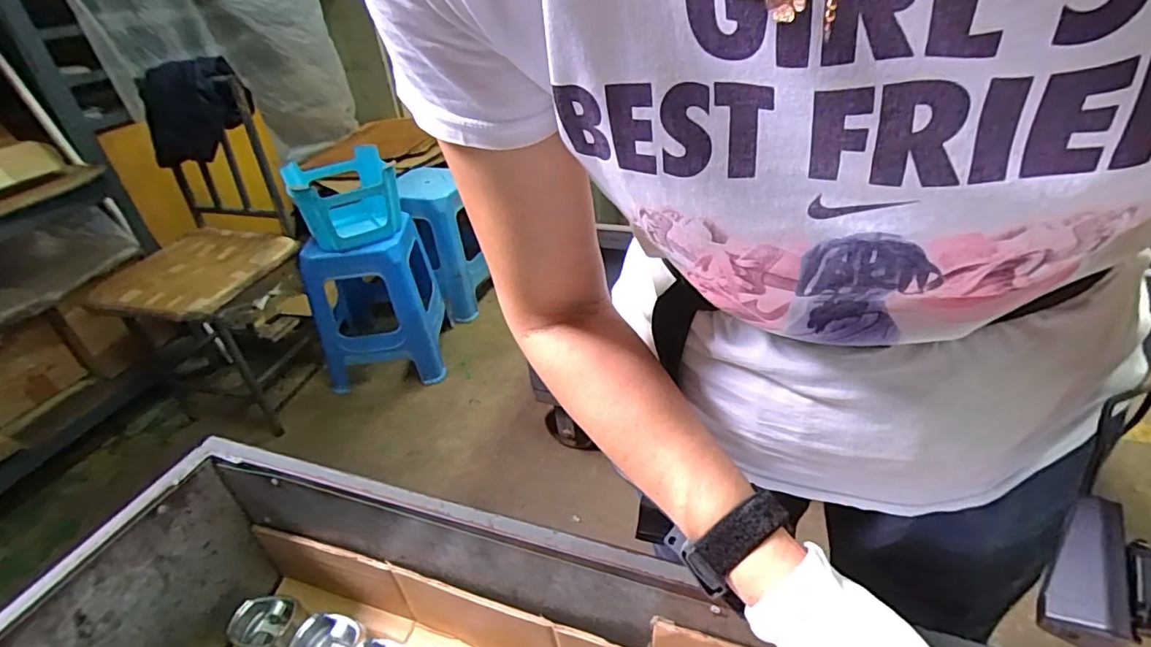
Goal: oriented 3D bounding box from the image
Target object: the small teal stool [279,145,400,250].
[{"bbox_3d":[-0.669,-0.362,1.605,0.274,0.185,0.274,-22,38,-23],"label":"small teal stool"}]

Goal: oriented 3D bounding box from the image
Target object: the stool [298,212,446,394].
[{"bbox_3d":[-0.614,-0.052,1.710,0.356,0.448,0.300,-10,35,-7],"label":"stool"}]

